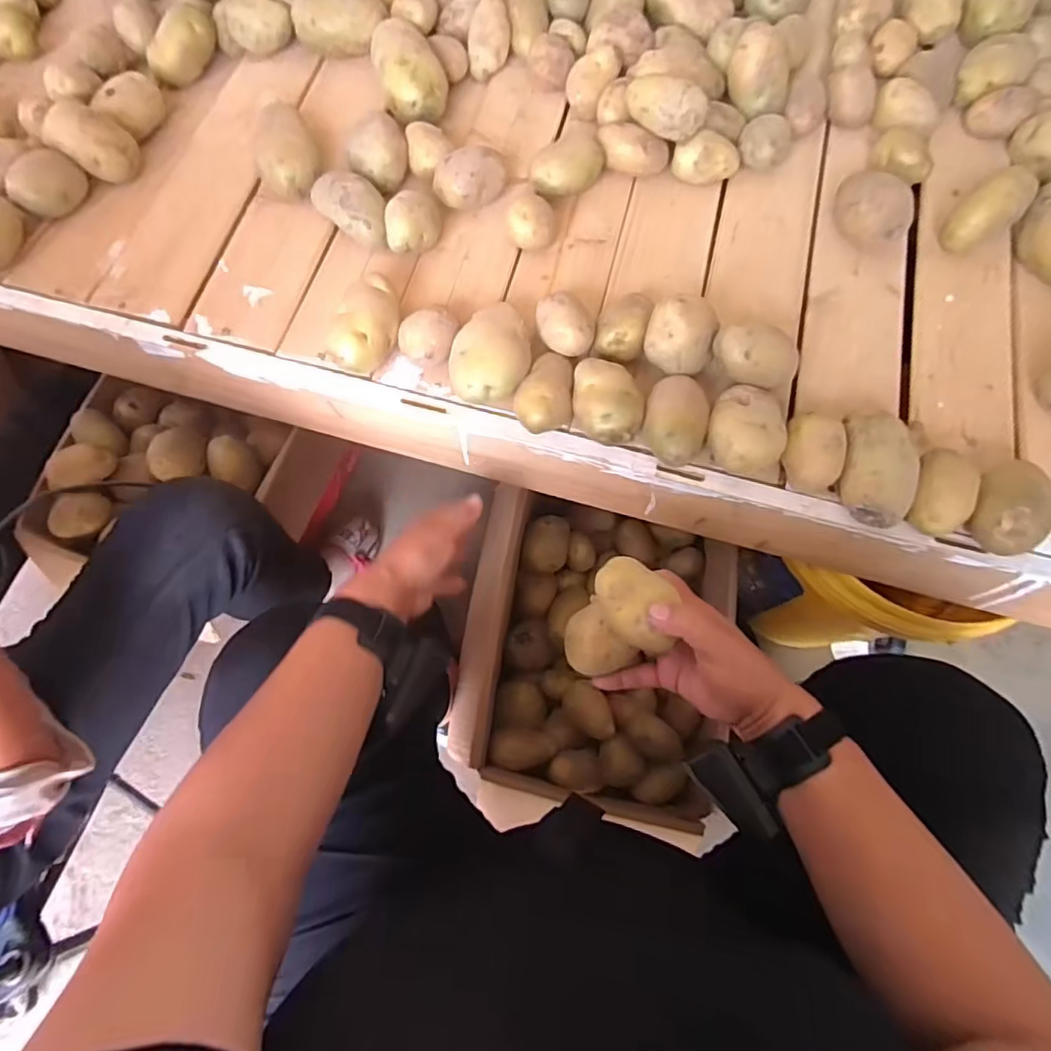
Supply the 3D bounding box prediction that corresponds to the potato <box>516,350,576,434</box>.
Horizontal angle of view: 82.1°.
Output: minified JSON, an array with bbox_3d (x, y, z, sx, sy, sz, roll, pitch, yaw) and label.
[{"bbox_3d":[0.018,-0.119,0.548,0.050,0.051,0.072,2,72,0],"label":"potato"}]

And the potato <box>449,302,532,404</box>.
[{"bbox_3d":[-0.033,-0.155,0.559,0.071,0.050,0.094,-1,72,-1],"label":"potato"}]

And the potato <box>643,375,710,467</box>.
[{"bbox_3d":[0.131,-0.086,0.533,0.052,0.055,0.073,12,73,3],"label":"potato"}]

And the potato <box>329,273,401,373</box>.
[{"bbox_3d":[-0.143,-0.183,0.562,0.050,0.063,0.090,7,72,2],"label":"potato"}]

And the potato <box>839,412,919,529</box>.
[{"bbox_3d":[0.301,-0.047,0.523,0.054,0.053,0.096,10,73,3],"label":"potato"}]

